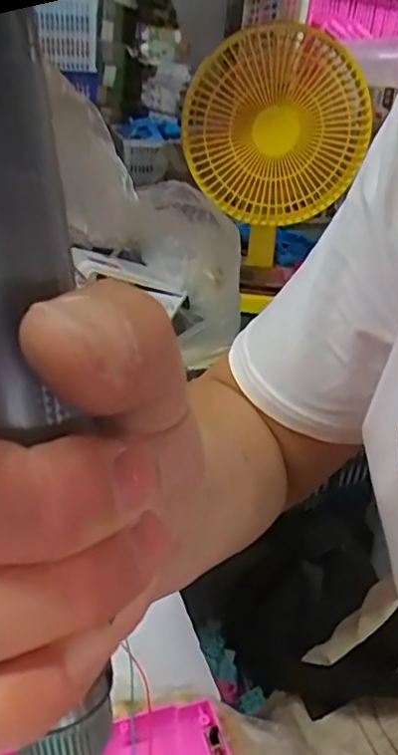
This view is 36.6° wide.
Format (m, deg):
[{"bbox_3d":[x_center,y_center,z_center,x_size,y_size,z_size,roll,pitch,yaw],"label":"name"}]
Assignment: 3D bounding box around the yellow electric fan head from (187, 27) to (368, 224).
[{"bbox_3d":[0.088,-0.297,0.719,0.205,0.203,0.073,0,29,-10],"label":"yellow electric fan head"}]

